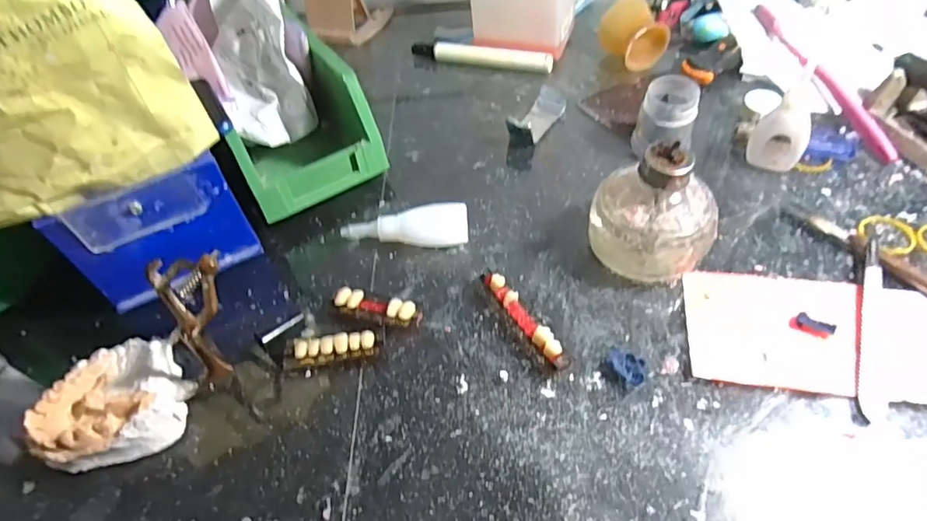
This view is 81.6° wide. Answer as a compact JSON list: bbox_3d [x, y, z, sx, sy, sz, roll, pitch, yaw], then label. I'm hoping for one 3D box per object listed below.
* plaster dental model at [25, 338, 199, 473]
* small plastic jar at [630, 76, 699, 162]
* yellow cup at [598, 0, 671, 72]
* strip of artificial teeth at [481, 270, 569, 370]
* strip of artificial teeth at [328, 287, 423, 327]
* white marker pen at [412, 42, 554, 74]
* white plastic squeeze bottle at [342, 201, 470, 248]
[{"bbox_3d":[-0.198,0.077,0.309,0.070,0.028,0.071,-13,50,-4],"label":"plaster dental model"},{"bbox_3d":[0.155,-0.106,0.412,0.046,0.051,0.043,-3,50,4],"label":"small plastic jar"},{"bbox_3d":[0.156,-0.208,0.501,0.048,0.045,0.055,-25,52,-14],"label":"yellow cup"},{"bbox_3d":[0.036,0.035,0.330,0.012,0.012,0.080,-29,53,-17],"label":"strip of artificial teeth"},{"bbox_3d":[-0.056,0.031,0.343,0.058,0.012,0.019,9,52,14],"label":"strip of artificial teeth"},{"bbox_3d":[0.018,-0.200,0.527,0.141,0.016,0.021,14,53,17],"label":"white marker pen"},{"bbox_3d":[-0.041,-0.024,0.383,0.087,0.021,0.028,-5,50,2],"label":"white plastic squeeze bottle"}]

